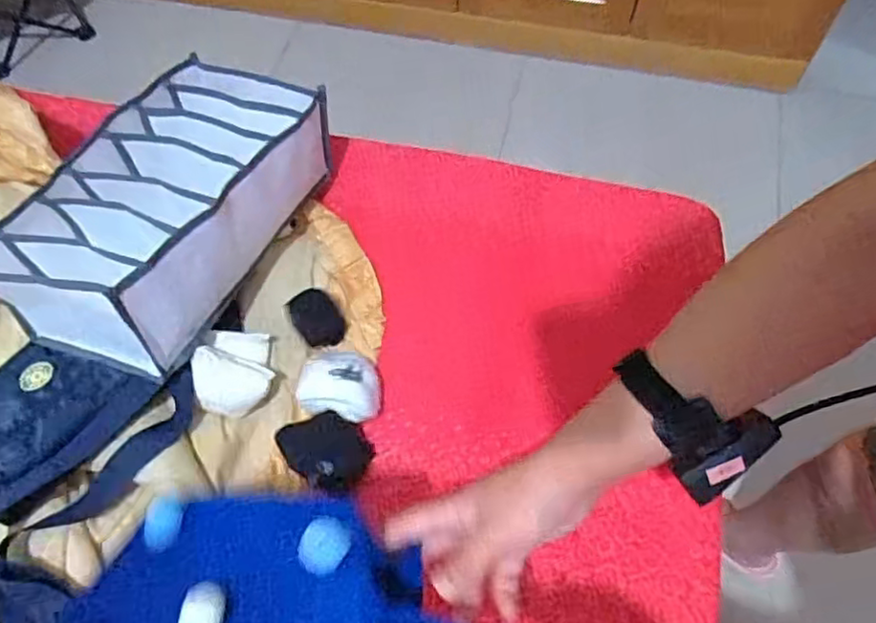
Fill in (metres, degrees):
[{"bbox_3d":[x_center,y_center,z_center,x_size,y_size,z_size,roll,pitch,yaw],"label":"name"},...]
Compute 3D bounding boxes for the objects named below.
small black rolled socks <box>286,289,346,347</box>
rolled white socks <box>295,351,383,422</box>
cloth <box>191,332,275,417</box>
[{"bbox_3d":[-0.133,0.009,0.712,0.049,0.052,0.052,-1,63,2],"label":"small black rolled socks"},{"bbox_3d":[-0.100,0.079,0.675,0.083,0.050,0.070,5,63,4],"label":"rolled white socks"},{"bbox_3d":[-0.213,0.062,0.663,0.078,0.038,0.081,7,61,-35],"label":"cloth"}]

